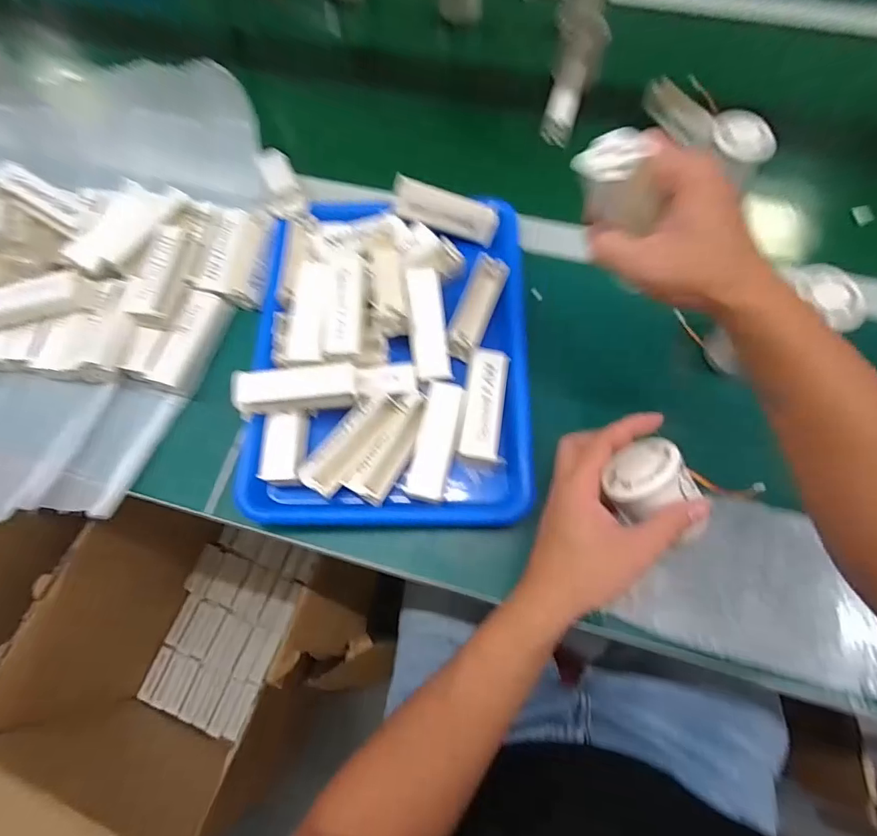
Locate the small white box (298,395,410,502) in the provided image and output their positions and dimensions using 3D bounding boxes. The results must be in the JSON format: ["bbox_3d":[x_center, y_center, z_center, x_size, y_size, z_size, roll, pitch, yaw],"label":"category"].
[{"bbox_3d":[-0.076,0.020,0.417,0.037,0.019,0.101,39,75,16],"label":"small white box"}]

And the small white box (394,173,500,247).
[{"bbox_3d":[0.007,-0.210,0.487,0.108,0.026,0.033,18,72,-7],"label":"small white box"}]

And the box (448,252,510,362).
[{"bbox_3d":[0.038,-0.110,0.458,0.034,0.016,0.106,19,70,9],"label":"box"}]

